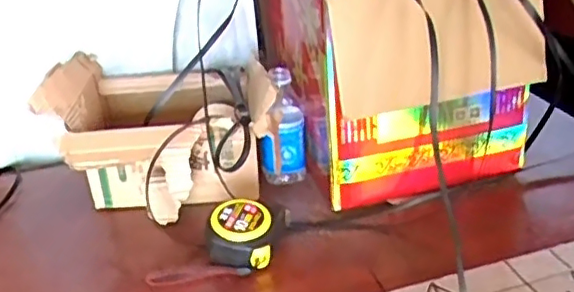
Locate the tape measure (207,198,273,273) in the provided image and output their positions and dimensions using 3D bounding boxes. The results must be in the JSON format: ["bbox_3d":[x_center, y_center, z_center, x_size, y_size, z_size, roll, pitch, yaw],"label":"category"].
[{"bbox_3d":[-0.050,0.102,0.708,0.079,0.049,0.078,-4,30,2],"label":"tape measure"}]

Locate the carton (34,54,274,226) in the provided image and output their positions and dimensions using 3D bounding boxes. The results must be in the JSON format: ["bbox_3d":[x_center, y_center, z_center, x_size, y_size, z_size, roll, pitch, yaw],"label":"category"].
[{"bbox_3d":[-0.160,-0.029,0.838,0.284,0.156,0.255,-3,30,2],"label":"carton"}]

